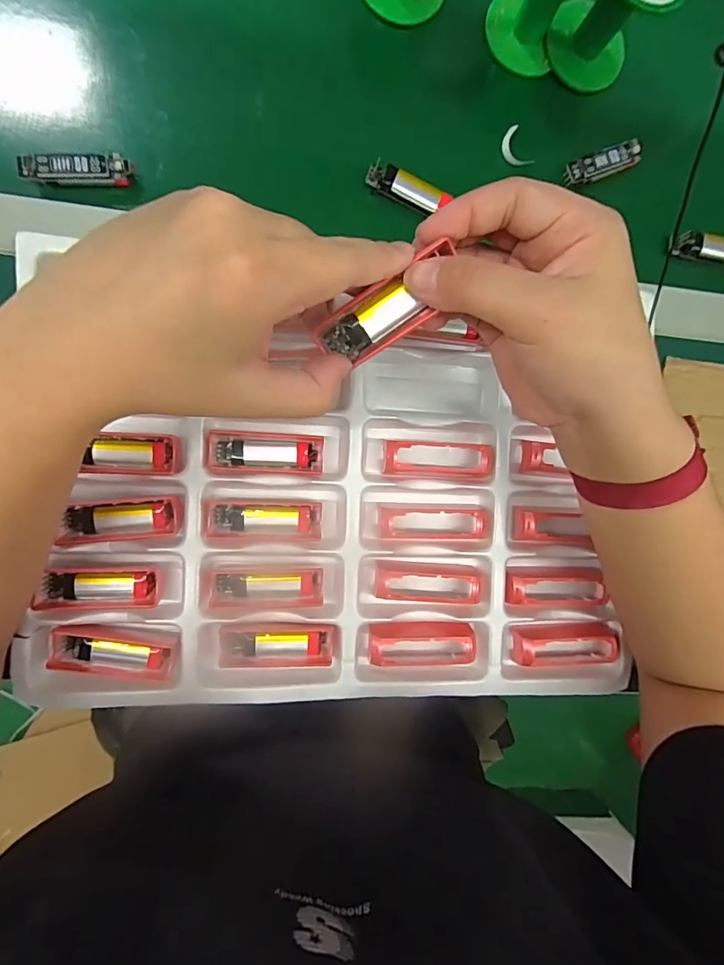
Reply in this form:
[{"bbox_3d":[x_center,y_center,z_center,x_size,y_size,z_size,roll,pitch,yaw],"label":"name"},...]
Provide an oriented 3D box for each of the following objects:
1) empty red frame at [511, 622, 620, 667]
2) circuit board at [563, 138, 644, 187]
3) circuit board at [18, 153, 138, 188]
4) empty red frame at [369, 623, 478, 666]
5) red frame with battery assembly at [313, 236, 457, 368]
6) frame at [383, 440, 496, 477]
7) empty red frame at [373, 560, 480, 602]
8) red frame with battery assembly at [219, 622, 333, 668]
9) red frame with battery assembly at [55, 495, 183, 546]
[{"bbox_3d":[0.158,0.127,0.363,0.080,0.027,0.028,0,91,-7],"label":"empty red frame"},{"bbox_3d":[0.192,-0.253,0.368,0.063,0.009,0.020,-24,94,-6],"label":"circuit board"},{"bbox_3d":[-0.196,-0.217,0.322,0.072,0.013,0.016,-4,92,-7],"label":"circuit board"},{"bbox_3d":[0.045,0.120,0.346,0.079,0.018,0.029,3,91,-7],"label":"empty red frame"},{"bbox_3d":[0.013,-0.083,0.225,0.075,0.010,0.026,-29,93,14],"label":"red frame with battery assembly"},{"bbox_3d":[0.057,-0.017,0.342,0.083,0.013,0.024,2,91,-7],"label":"frame"},{"bbox_3d":[0.049,0.075,0.347,0.077,0.023,0.027,4,91,-7],"label":"empty red frame"},{"bbox_3d":[-0.061,0.116,0.337,0.078,0.010,0.031,3,91,-7],"label":"red frame with battery assembly"},{"bbox_3d":[-0.165,0.026,0.321,0.080,0.012,0.026,-5,92,-7],"label":"red frame with battery assembly"}]

